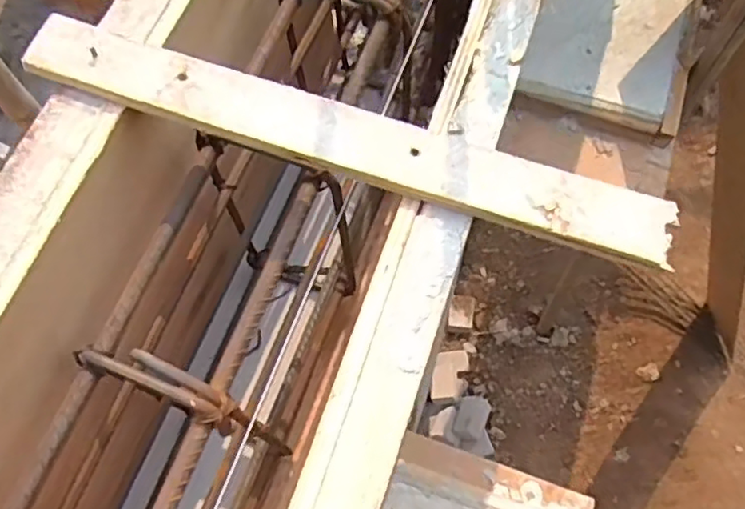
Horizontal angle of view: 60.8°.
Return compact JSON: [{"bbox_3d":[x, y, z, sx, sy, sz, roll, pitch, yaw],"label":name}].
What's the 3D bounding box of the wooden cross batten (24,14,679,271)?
[{"bbox_3d":[-0.021,-0.071,0.375,0.389,0.018,0.045,18,68,10],"label":"wooden cross batten"}]

